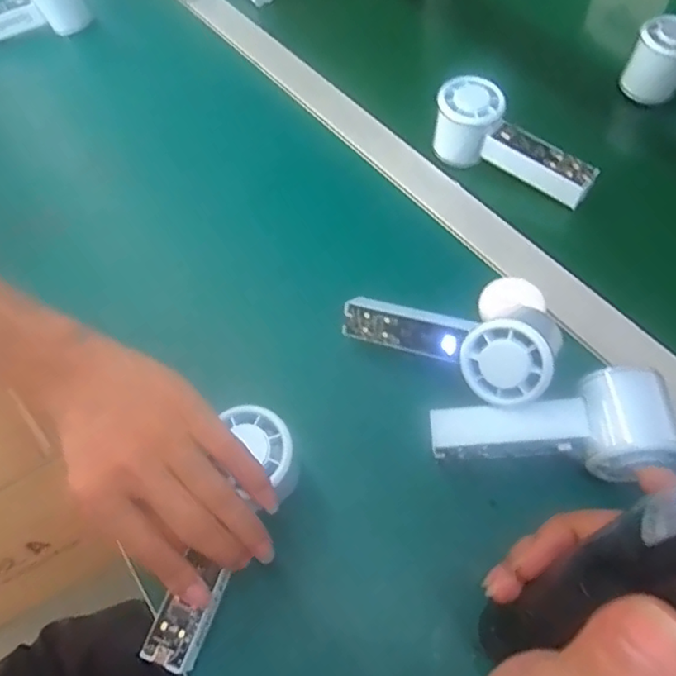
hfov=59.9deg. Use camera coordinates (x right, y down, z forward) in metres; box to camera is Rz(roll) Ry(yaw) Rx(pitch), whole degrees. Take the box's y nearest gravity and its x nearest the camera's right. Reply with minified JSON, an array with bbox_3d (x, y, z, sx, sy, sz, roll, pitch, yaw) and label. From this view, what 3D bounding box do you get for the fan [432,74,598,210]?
[{"bbox_3d":[0.153,-0.167,0.526,0.150,0.061,0.045,38,66,9],"label":"fan"}]

